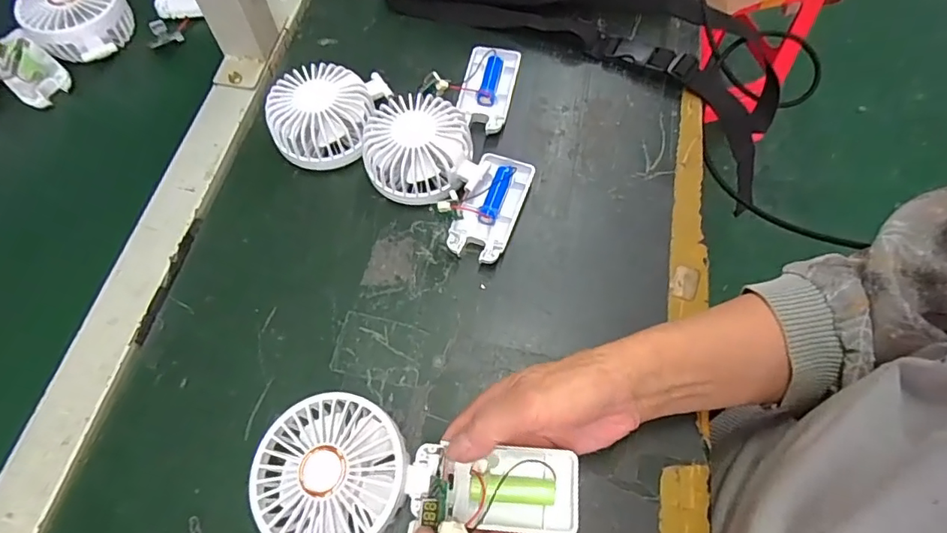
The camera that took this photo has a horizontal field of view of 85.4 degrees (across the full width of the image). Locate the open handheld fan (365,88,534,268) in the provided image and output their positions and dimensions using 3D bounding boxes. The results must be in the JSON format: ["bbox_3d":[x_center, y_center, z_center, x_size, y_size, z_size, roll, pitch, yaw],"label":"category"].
[{"bbox_3d":[-0.017,-0.078,0.407,0.148,0.046,0.095,40,70,17],"label":"open handheld fan"}]

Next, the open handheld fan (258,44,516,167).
[{"bbox_3d":[-0.061,-0.144,0.441,0.222,0.043,0.087,-17,66,-8],"label":"open handheld fan"}]

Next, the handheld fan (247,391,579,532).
[{"bbox_3d":[-0.033,0.121,0.291,0.181,0.038,0.080,7,64,-2],"label":"handheld fan"}]

